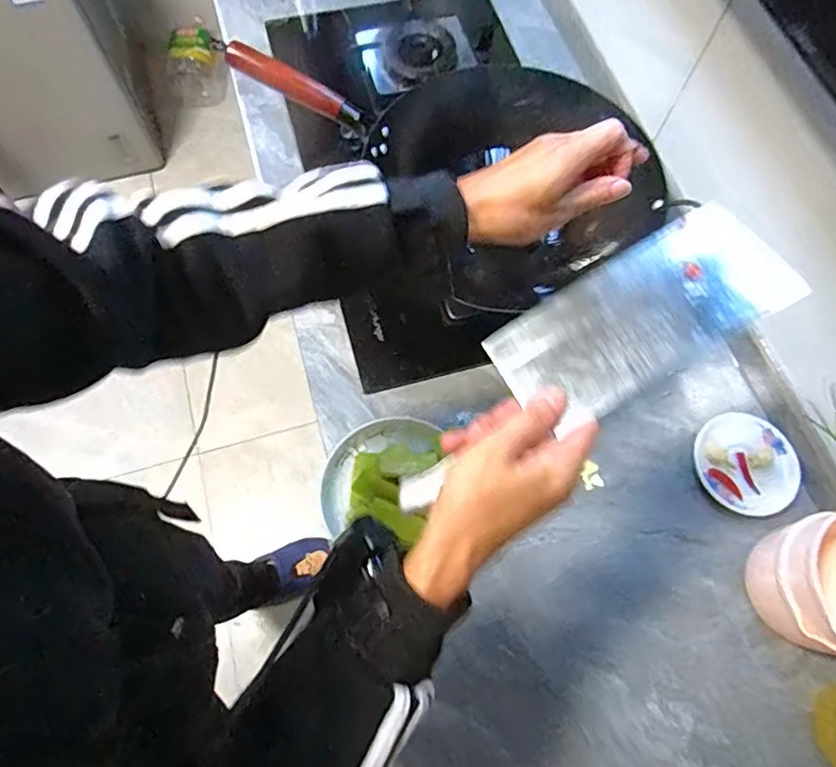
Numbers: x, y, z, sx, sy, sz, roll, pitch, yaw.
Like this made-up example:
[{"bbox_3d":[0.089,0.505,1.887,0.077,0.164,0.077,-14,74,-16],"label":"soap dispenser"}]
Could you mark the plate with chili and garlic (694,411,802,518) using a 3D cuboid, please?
[{"bbox_3d":[0.418,0.102,0.729,0.118,0.021,0.127,1,69,-2],"label":"plate with chili and garlic"}]

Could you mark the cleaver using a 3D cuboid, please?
[{"bbox_3d":[0.102,-0.017,0.387,0.281,0.020,0.089,-33,72,6],"label":"cleaver"}]

